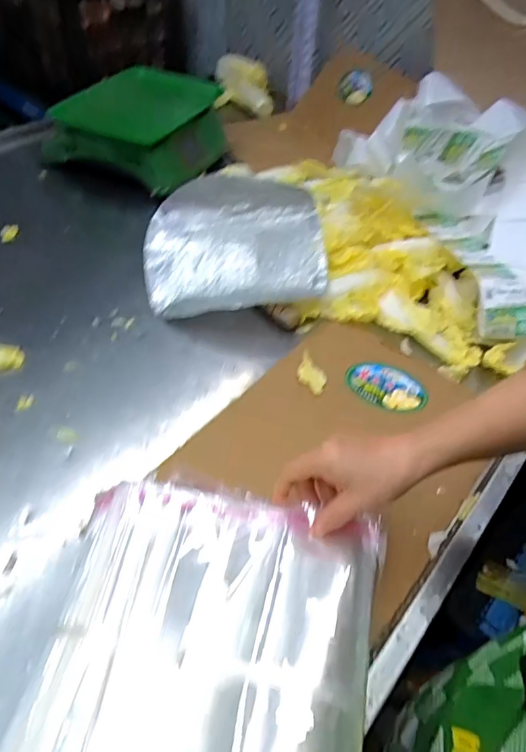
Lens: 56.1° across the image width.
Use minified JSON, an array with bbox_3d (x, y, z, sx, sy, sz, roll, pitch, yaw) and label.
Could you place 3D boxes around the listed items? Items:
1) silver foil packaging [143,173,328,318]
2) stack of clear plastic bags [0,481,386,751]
[{"bbox_3d":[-0.044,-0.184,0.708,0.261,0.062,0.205,-4,71,3],"label":"silver foil packaging"},{"bbox_3d":[-0.047,0.218,0.344,0.239,0.030,0.303,6,45,7],"label":"stack of clear plastic bags"}]

